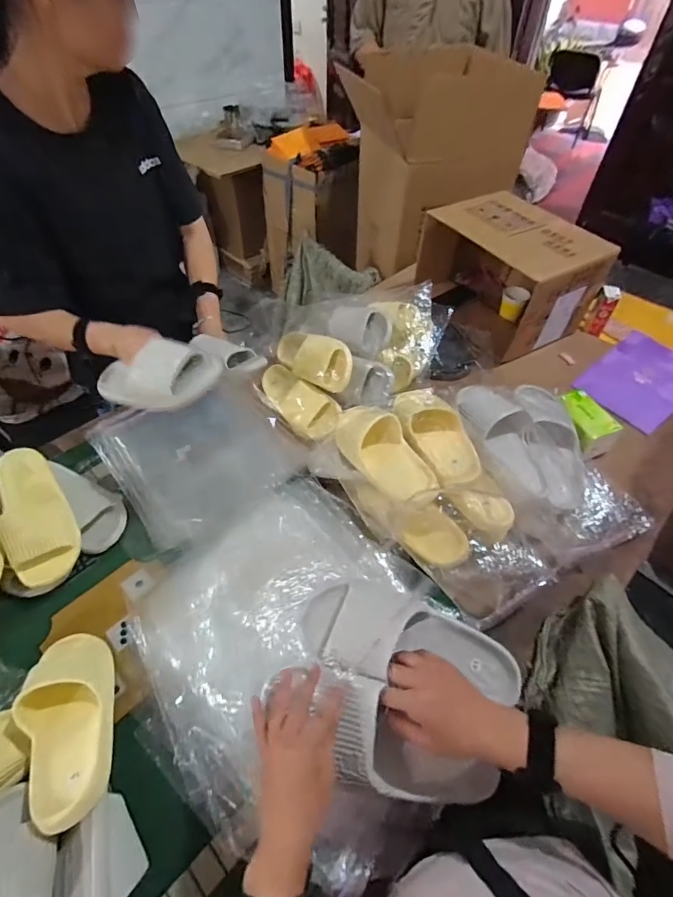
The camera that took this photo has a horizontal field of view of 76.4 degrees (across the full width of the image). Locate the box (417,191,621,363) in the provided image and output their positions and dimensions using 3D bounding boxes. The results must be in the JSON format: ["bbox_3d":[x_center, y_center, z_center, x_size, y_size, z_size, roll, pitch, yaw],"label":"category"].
[{"bbox_3d":[0.454,-0.479,1.155,0.288,0.256,0.409,-24,55,-20],"label":"box"}]

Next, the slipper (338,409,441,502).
[{"bbox_3d":[0.075,0.003,0.739,0.090,0.071,0.229,-23,55,-19],"label":"slipper"}]

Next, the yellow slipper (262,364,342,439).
[{"bbox_3d":[-0.095,-0.114,0.984,0.236,0.075,0.101,37,97,24],"label":"yellow slipper"}]

